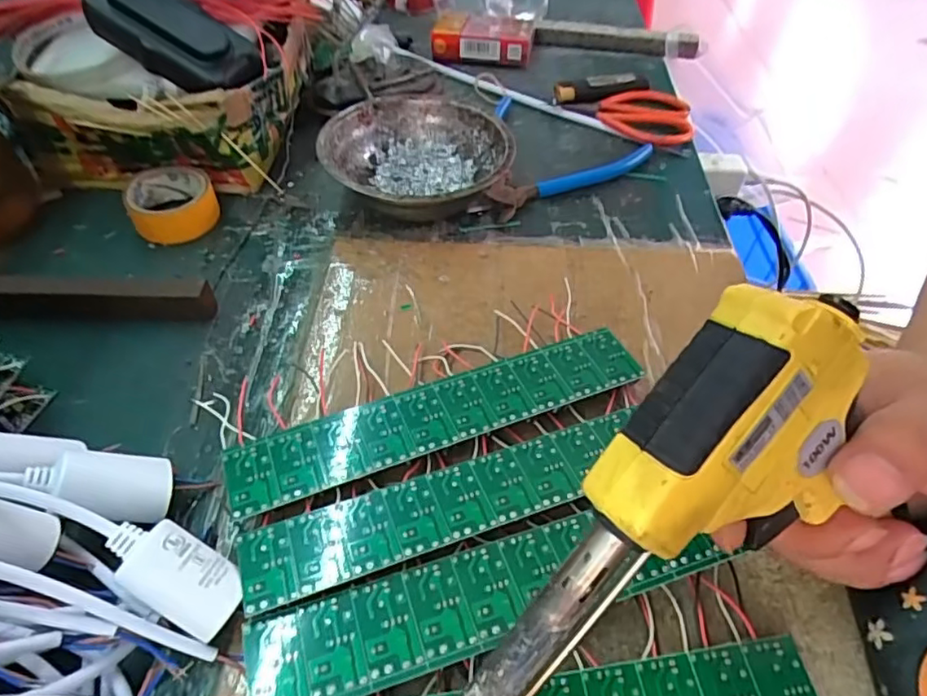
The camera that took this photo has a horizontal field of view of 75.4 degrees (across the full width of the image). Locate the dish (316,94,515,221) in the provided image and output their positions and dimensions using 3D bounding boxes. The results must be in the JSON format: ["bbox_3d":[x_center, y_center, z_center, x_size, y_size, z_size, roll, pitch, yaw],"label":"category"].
[{"bbox_3d":[-0.031,-0.125,0.410,0.121,0.040,0.123,0,50,0],"label":"dish"}]

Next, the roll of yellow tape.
[{"bbox_3d":[-0.190,-0.095,0.395,0.052,0.025,0.052,0,50,0],"label":"roll of yellow tape"}]

